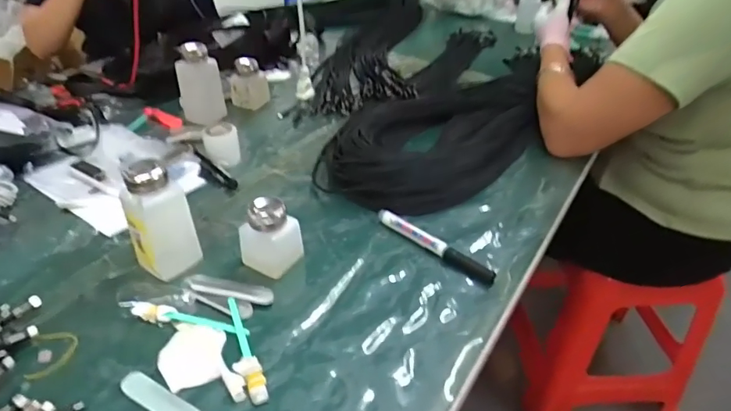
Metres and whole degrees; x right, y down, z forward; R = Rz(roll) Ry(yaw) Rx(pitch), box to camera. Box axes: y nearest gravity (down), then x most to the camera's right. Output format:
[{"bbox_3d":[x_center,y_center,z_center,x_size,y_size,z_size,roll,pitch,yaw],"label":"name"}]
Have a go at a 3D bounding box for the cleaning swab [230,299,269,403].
[{"bbox_3d":[-0.113,0.131,0.447,0.021,0.007,0.120,-15,39,-19],"label":"cleaning swab"}]

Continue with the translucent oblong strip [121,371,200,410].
[{"bbox_3d":[-0.170,0.164,0.404,0.088,0.004,0.021,21,45,23],"label":"translucent oblong strip"}]

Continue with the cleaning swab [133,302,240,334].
[{"bbox_3d":[-0.172,0.109,0.470,0.122,0.008,0.014,7,37,10],"label":"cleaning swab"}]

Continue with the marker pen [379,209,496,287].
[{"bbox_3d":[0.080,0.044,0.566,0.162,0.017,0.019,29,46,34],"label":"marker pen"}]

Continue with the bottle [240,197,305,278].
[{"bbox_3d":[-0.104,0.031,0.525,0.053,0.082,0.054,20,41,25],"label":"bottle"}]

